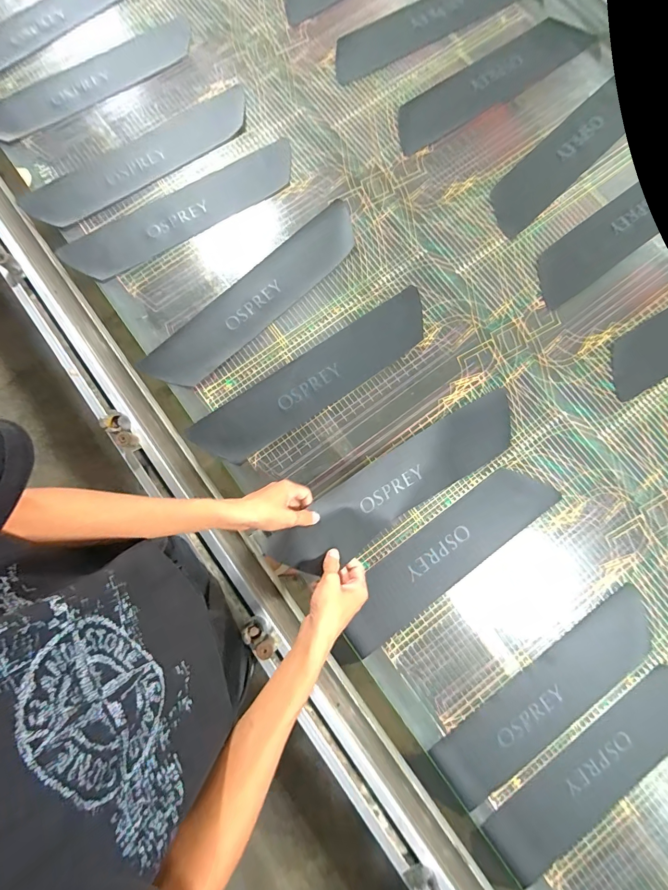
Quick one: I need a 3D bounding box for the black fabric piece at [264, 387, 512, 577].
[{"bbox_3d":[0.114,0.061,0.608,0.467,0.044,0.103,-31,82,-14],"label":"black fabric piece"}]

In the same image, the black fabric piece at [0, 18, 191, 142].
[{"bbox_3d":[-0.501,-0.753,0.760,0.474,0.019,0.126,-37,82,-7],"label":"black fabric piece"}]

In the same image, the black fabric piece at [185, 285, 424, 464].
[{"bbox_3d":[-0.030,-0.119,0.666,0.470,0.006,0.104,-34,84,-6],"label":"black fabric piece"}]

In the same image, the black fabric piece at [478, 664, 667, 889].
[{"bbox_3d":[0.422,0.500,0.574,0.416,0.009,0.109,-36,85,-5],"label":"black fabric piece"}]

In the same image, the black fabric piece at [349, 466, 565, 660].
[{"bbox_3d":[0.186,0.180,0.620,0.411,0.007,0.105,-36,82,-6],"label":"black fabric piece"}]

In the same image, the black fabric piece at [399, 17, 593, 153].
[{"bbox_3d":[0.343,-0.791,0.804,0.534,0.013,0.112,-37,87,-9],"label":"black fabric piece"}]

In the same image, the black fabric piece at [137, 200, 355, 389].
[{"bbox_3d":[-0.140,-0.273,0.690,0.474,0.013,0.102,-43,85,-7],"label":"black fabric piece"}]

